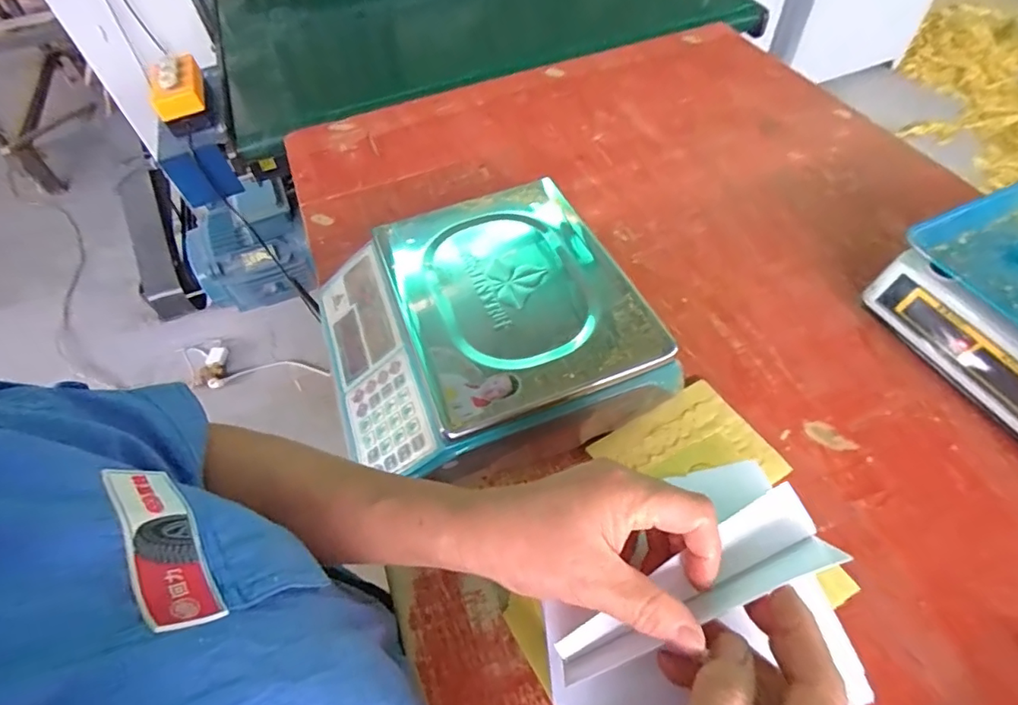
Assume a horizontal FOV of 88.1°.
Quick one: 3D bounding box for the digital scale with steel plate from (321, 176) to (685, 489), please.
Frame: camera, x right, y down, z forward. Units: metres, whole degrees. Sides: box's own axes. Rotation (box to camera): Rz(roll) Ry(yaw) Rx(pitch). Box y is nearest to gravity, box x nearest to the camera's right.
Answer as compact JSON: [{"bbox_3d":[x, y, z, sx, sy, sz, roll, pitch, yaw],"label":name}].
[{"bbox_3d":[-0.029,-0.011,0.558,0.306,0.106,0.321,-22,55,-11],"label":"digital scale with steel plate"}]

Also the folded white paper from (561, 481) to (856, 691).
[{"bbox_3d":[0.098,0.125,0.280,0.157,0.033,0.040,-26,56,-5],"label":"folded white paper"}]

